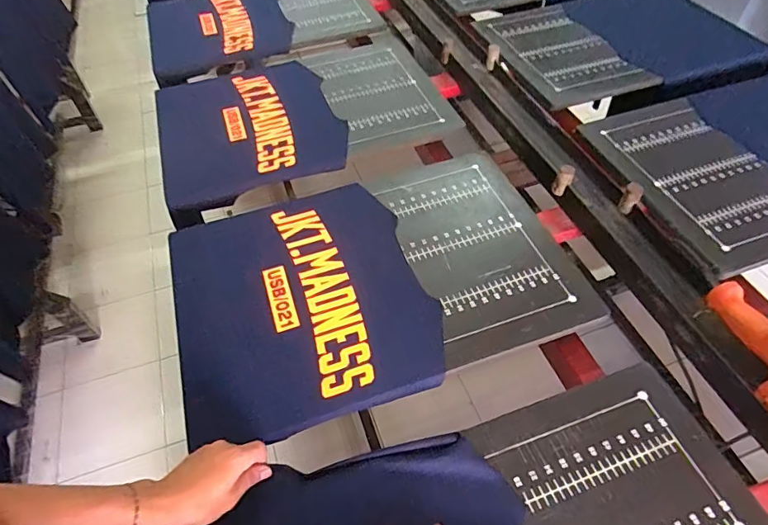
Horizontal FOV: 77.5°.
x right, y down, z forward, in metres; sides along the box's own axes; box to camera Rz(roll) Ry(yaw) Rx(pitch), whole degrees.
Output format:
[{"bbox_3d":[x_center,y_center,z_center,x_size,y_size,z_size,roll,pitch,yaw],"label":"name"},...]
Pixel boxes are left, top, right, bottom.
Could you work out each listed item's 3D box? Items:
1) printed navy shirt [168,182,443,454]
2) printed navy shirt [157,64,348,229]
[{"bbox_3d":[-0.133,0.052,0.743,0.363,0.031,0.408,-15,52,-11],"label":"printed navy shirt"},{"bbox_3d":[-0.293,-0.300,1.023,0.361,0.038,0.419,-18,53,-12],"label":"printed navy shirt"}]

